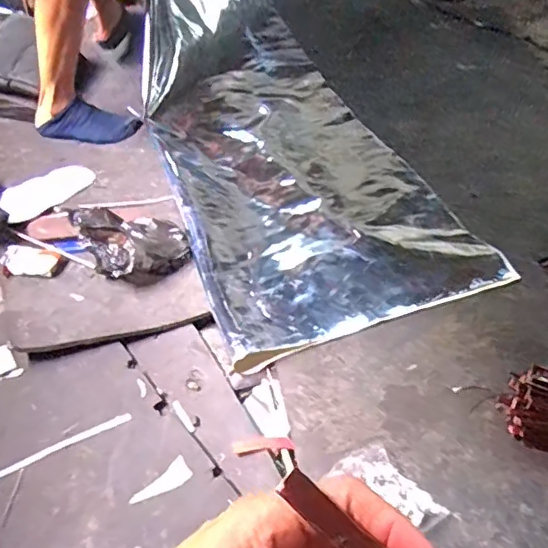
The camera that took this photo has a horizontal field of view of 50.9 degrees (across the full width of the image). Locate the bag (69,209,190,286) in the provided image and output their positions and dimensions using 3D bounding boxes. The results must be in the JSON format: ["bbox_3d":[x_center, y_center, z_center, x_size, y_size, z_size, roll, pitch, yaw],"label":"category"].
[{"bbox_3d":[-0.249,-0.073,1.018,0.162,0.088,0.151,-27,51,-19],"label":"bag"}]

